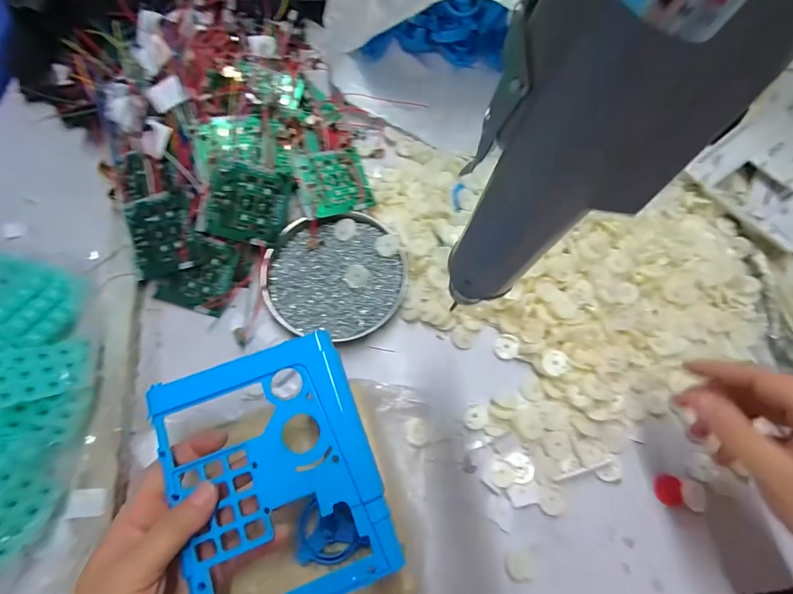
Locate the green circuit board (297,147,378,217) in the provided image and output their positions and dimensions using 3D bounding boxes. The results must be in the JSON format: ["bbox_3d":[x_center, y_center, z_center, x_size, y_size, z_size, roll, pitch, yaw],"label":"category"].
[{"bbox_3d":[-0.063,-0.119,0.413,0.069,0.004,0.071,-15,78,-24],"label":"green circuit board"}]

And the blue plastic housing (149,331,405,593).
[{"bbox_3d":[-0.079,0.116,0.262,0.124,0.021,0.162,-21,74,-4],"label":"blue plastic housing"}]

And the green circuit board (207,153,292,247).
[{"bbox_3d":[-0.140,-0.088,0.381,0.069,0.012,0.071,14,103,-17],"label":"green circuit board"}]

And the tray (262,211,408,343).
[{"bbox_3d":[-0.059,-0.020,0.397,0.132,0.020,0.127,0,69,-1],"label":"tray"}]

